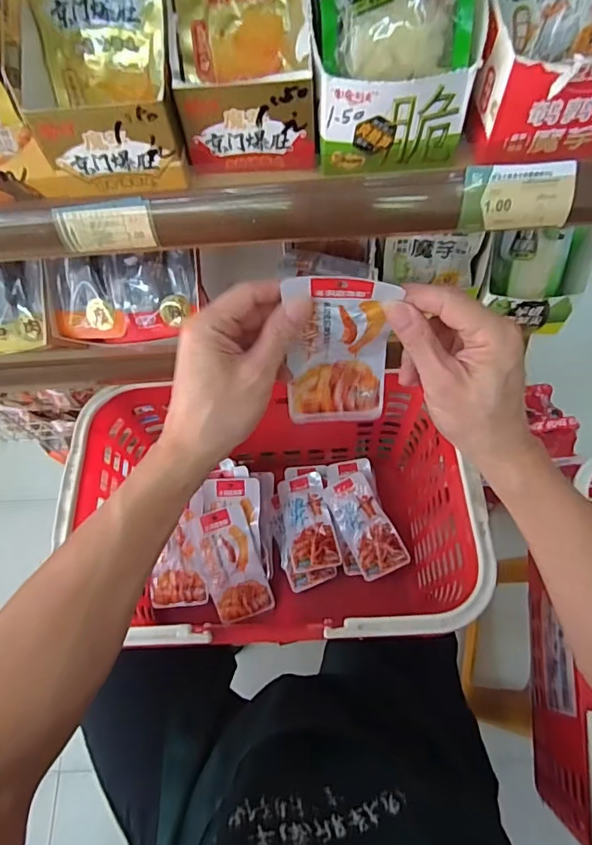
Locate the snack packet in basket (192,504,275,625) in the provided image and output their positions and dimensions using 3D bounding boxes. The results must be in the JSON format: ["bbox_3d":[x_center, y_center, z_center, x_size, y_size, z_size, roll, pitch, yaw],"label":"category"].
[{"bbox_3d":[-0.087,0.196,0.677,0.076,0.013,0.152,-18,91,-5],"label":"snack packet in basket"}]

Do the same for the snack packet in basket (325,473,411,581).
[{"bbox_3d":[0.099,0.147,0.703,0.067,0.022,0.142,-23,68,-7],"label":"snack packet in basket"}]

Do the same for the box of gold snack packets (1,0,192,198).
[{"bbox_3d":[-0.120,-0.235,0.296,0.091,0.121,0.125,-3,67,1],"label":"box of gold snack packets"}]

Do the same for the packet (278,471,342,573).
[{"bbox_3d":[0.016,0.144,0.723,0.069,0.032,0.146,-12,67,-2],"label":"packet"}]

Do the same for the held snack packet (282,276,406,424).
[{"bbox_3d":[0.033,-0.051,0.367,0.076,0.145,0.031,0,58,0],"label":"held snack packet"}]

